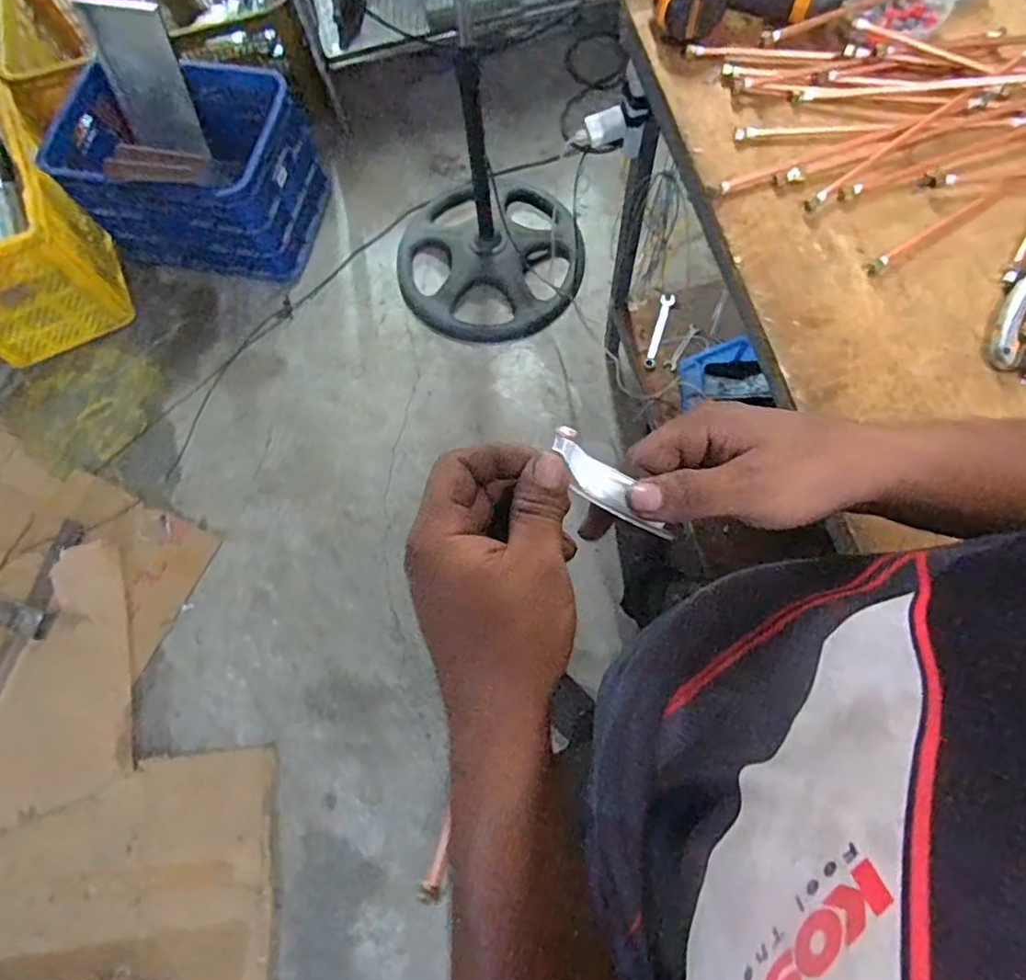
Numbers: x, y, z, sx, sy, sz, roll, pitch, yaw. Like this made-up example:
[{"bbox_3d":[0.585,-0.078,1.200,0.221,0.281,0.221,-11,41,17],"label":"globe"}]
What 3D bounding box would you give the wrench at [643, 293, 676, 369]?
[{"bbox_3d":[0.306,-0.335,1.291,0.029,0.016,0.178,18,75,9],"label":"wrench"}]

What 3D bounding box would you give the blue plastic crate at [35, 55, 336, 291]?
[{"bbox_3d":[-0.811,-0.796,1.537,0.554,0.342,0.357,13,74,7],"label":"blue plastic crate"}]

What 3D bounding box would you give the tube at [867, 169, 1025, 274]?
[{"bbox_3d":[0.481,-0.294,0.641,0.277,0.010,0.017,-31,74,-6],"label":"tube"}]

